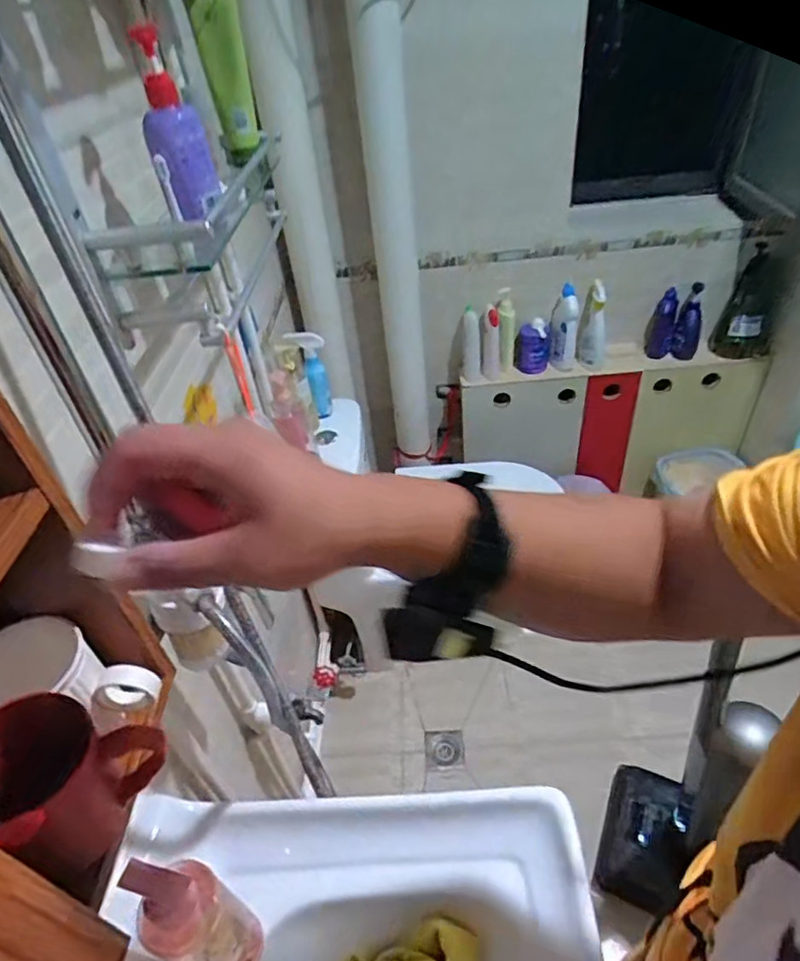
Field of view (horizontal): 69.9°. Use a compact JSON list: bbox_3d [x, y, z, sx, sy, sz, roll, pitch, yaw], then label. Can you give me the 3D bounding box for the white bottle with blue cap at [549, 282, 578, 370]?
[{"bbox_3d":[0.481,-0.426,1.670,0.076,0.265,0.082,10,41,20],"label":"white bottle with blue cap"}]

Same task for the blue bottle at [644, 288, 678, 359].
[{"bbox_3d":[0.749,-0.446,1.637,0.062,0.189,0.065,10,41,20],"label":"blue bottle"}]

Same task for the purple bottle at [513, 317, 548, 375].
[{"bbox_3d":[0.392,-0.386,1.712,0.098,0.164,0.065,3,40,12],"label":"purple bottle"}]

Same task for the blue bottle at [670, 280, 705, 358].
[{"bbox_3d":[0.810,-0.442,1.600,0.069,0.226,0.058,14,43,24],"label":"blue bottle"}]

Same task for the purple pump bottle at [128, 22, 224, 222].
[{"bbox_3d":[-0.238,-0.367,0.612,0.062,0.157,0.046,-19,40,-15],"label":"purple pump bottle"}]

